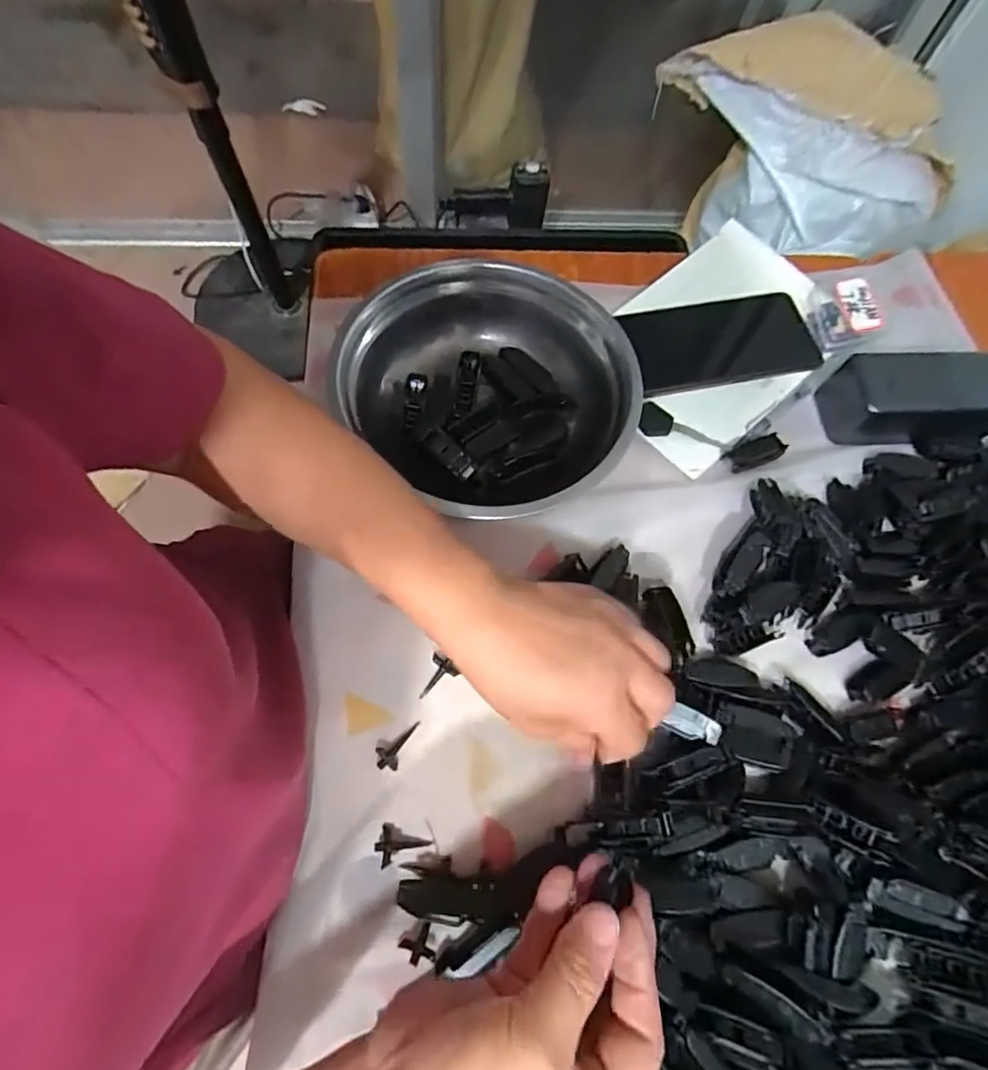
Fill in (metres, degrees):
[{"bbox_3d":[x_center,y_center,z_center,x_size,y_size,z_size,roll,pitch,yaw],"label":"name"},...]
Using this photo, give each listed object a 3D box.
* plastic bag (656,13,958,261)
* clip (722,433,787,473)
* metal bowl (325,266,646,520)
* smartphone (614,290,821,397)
[{"bbox_3d":[0.481,-0.609,0.930,0.470,0.283,0.192,32,69,9],"label":"plastic bag"},{"bbox_3d":[0.197,-0.062,0.425,0.043,0.009,0.022,-14,69,-9],"label":"clip"},{"bbox_3d":[0.001,-0.103,0.404,0.180,0.062,0.179,1,68,-3],"label":"metal bowl"},{"bbox_3d":[0.185,-0.157,0.461,0.148,0.016,0.078,-10,69,-8],"label":"smartphone"}]

